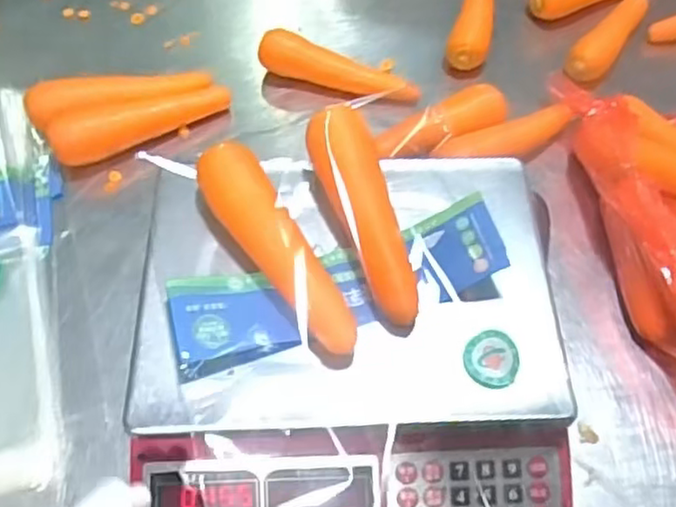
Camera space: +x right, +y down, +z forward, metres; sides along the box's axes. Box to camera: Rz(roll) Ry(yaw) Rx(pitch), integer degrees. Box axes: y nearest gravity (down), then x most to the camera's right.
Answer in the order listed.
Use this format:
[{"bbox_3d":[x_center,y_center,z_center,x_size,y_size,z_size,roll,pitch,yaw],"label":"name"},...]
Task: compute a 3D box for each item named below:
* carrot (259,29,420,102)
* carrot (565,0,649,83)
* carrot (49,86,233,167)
[{"bbox_3d":[-0.003,-0.198,0.735,0.161,0.049,0.036,12,59,6],"label":"carrot"},{"bbox_3d":[0.305,-0.243,0.770,0.042,0.046,0.158,32,63,17],"label":"carrot"},{"bbox_3d":[-0.197,-0.135,0.696,0.184,0.040,0.045,-24,62,-15],"label":"carrot"}]

